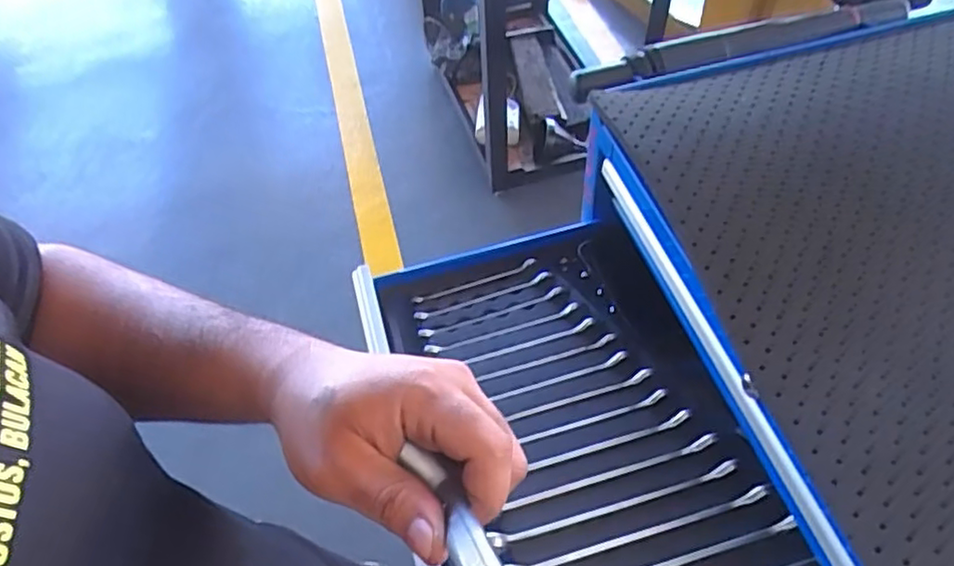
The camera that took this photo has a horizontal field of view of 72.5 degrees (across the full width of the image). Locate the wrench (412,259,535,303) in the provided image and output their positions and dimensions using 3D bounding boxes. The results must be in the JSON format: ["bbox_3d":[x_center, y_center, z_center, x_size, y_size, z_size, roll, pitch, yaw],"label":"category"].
[{"bbox_3d":[-0.002,-0.001,0.731,0.141,0.013,0.012,-16,54,-7],"label":"wrench"}]

